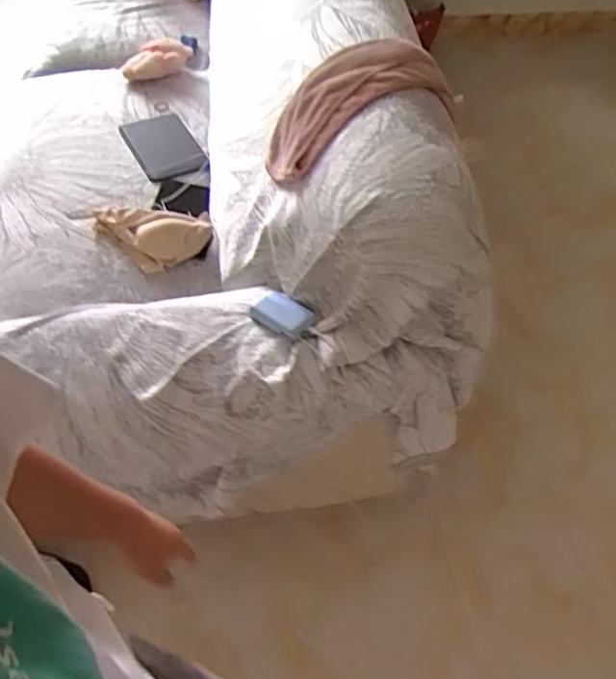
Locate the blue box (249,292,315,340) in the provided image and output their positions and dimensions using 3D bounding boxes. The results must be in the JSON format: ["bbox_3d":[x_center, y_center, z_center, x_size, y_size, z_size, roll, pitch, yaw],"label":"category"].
[{"bbox_3d":[-0.044,-0.049,1.206,0.114,0.021,0.077,33,59,19],"label":"blue box"}]

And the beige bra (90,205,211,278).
[{"bbox_3d":[-0.357,-0.263,1.493,0.203,0.041,0.239,-32,62,-24],"label":"beige bra"}]

